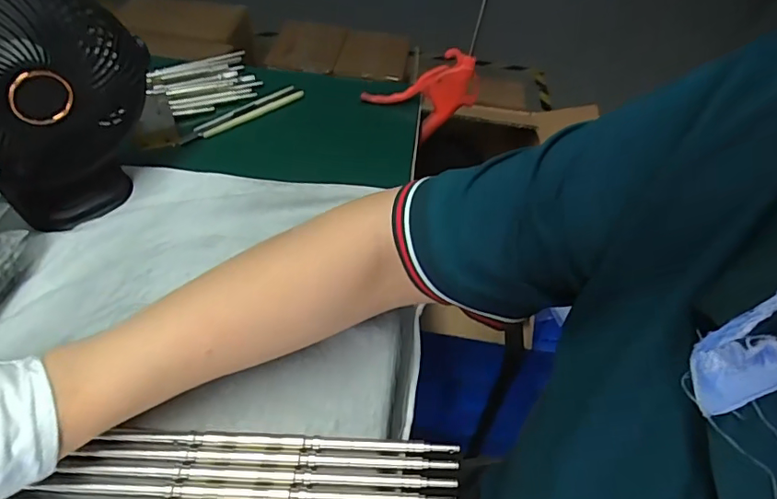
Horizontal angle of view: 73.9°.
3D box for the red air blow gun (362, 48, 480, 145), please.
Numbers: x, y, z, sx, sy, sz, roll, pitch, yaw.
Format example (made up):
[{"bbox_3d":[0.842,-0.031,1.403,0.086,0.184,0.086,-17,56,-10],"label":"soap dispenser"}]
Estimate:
[{"bbox_3d":[0.034,-0.167,0.546,0.118,0.085,0.032,6,47,-1],"label":"red air blow gun"}]

